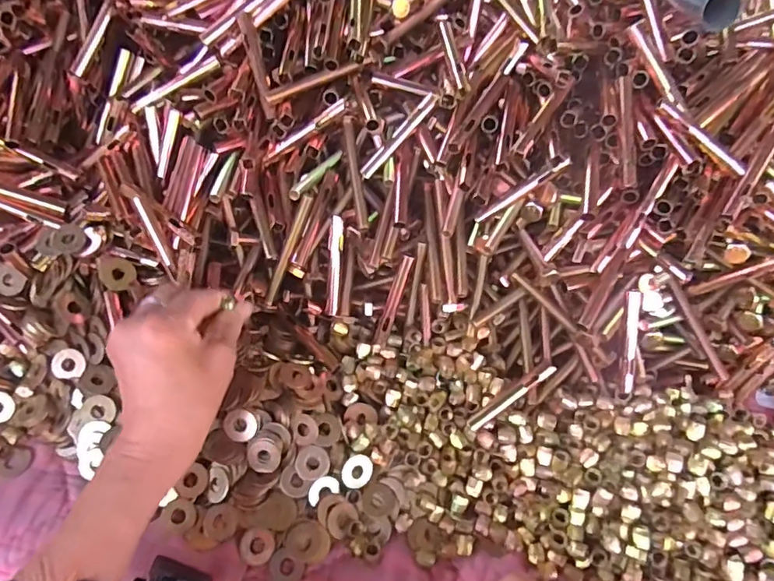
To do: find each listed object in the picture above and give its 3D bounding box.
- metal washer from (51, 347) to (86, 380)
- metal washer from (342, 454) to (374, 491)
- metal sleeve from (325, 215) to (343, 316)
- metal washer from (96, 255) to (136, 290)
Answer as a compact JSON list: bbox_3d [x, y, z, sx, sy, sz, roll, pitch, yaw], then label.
[{"bbox_3d":[-0.251,0.058,0.405,0.026,0.004,0.023,9,80,-1],"label":"metal washer"},{"bbox_3d":[-0.022,0.139,0.392,0.026,0.004,0.025,2,86,-24],"label":"metal washer"},{"bbox_3d":[-0.044,-0.020,0.425,0.010,0.082,0.008,5,16,-1],"label":"metal sleeve"},{"bbox_3d":[-0.212,-0.014,0.403,0.028,0.004,0.025,23,69,-14],"label":"metal washer"}]

